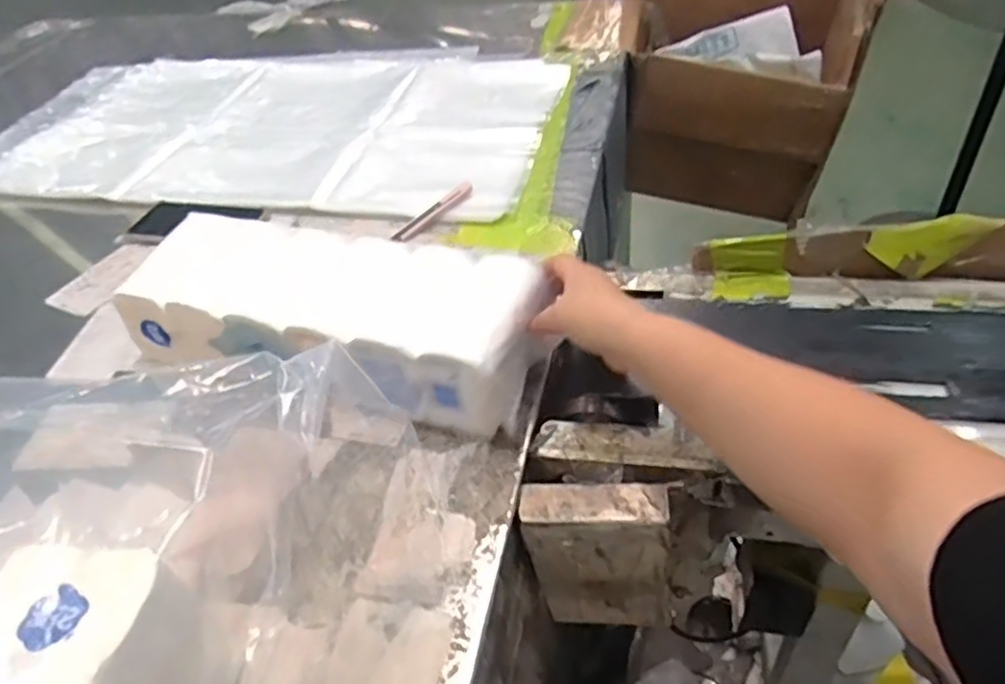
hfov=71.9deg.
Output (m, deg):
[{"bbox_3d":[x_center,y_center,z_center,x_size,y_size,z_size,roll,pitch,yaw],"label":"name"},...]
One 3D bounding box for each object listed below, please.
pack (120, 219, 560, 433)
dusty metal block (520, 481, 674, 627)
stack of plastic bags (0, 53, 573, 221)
[{"bbox_3d":[-0.151,-0.027,0.629,0.376,0.082,0.138,12,47,17],"label":"pack"},{"bbox_3d":[0.083,0.185,0.585,0.118,0.188,0.033,2,44,10],"label":"dusty metal block"},{"bbox_3d":[-0.372,-0.339,1.049,0.895,0.021,0.448,6,46,13],"label":"stack of plastic bags"}]

